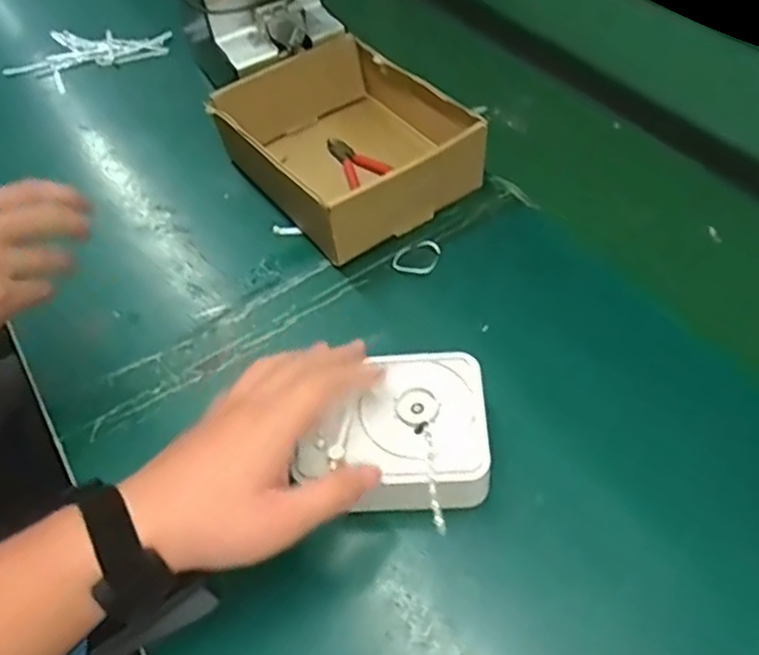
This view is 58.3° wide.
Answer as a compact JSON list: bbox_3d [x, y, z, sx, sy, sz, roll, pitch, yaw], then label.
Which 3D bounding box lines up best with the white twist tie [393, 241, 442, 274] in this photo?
[{"bbox_3d":[0.032,-0.062,0.594,0.039,0.010,0.035,9,53,12],"label":"white twist tie"}]

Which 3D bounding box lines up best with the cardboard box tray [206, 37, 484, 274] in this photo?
[{"bbox_3d":[-0.028,-0.178,0.650,0.180,0.077,0.215,-31,55,-18],"label":"cardboard box tray"}]

